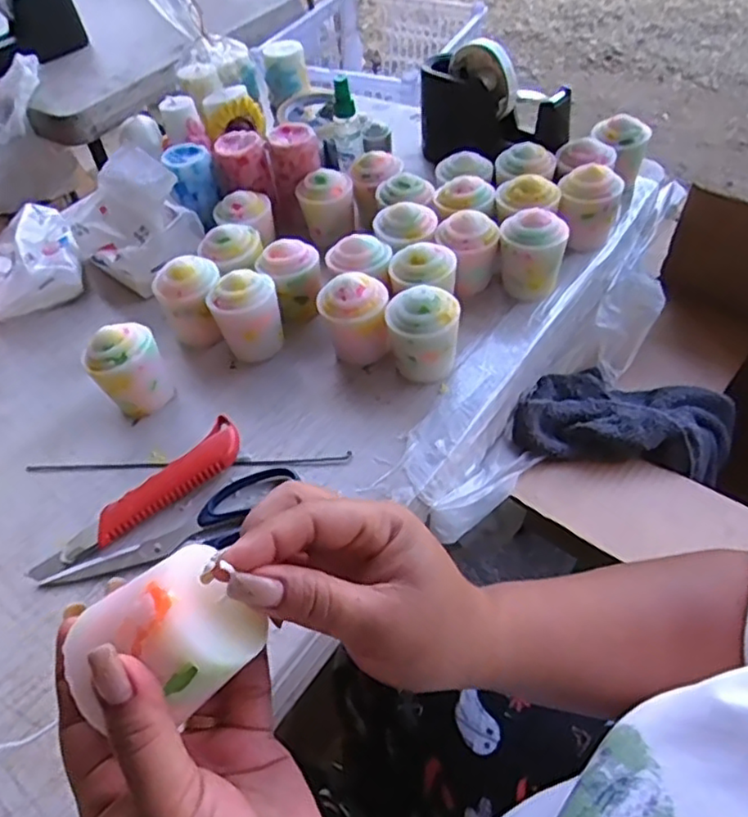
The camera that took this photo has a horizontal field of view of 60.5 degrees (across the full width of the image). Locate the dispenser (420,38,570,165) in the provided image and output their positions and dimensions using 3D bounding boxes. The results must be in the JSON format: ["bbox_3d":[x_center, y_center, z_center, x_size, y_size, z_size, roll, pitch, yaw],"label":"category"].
[{"bbox_3d":[0.118,-0.312,0.686,0.081,0.120,0.181,-33,54,-21],"label":"dispenser"}]

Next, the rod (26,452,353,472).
[{"bbox_3d":[-0.145,0.042,0.494,0.256,0.005,0.010,-2,49,4],"label":"rod"}]

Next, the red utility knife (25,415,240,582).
[{"bbox_3d":[-0.166,0.066,0.462,0.166,0.021,0.036,-36,55,-23],"label":"red utility knife"}]

